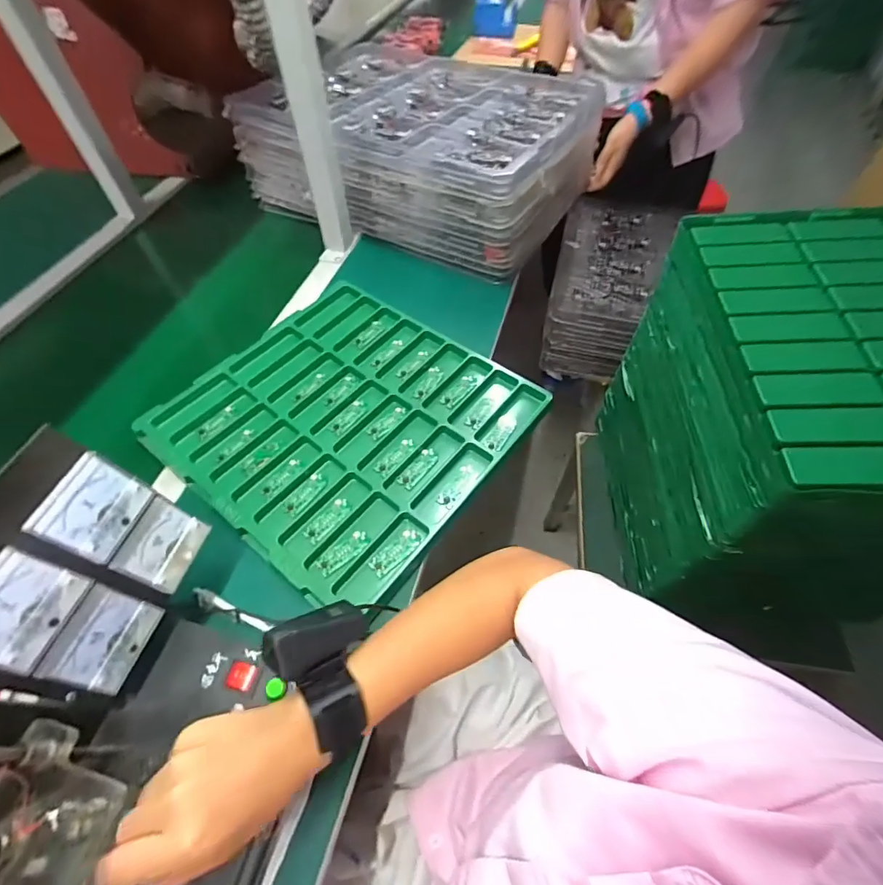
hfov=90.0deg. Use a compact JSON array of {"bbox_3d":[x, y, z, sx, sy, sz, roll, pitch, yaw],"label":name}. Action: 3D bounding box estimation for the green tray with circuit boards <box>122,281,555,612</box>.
[{"bbox_3d":[-0.119,-0.037,0.564,0.381,0.016,0.366,33,63,22],"label":"green tray with circuit boards"}]

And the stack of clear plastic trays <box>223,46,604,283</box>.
[{"bbox_3d":[-0.024,-0.548,0.828,0.541,0.153,0.436,23,59,16],"label":"stack of clear plastic trays"}]

